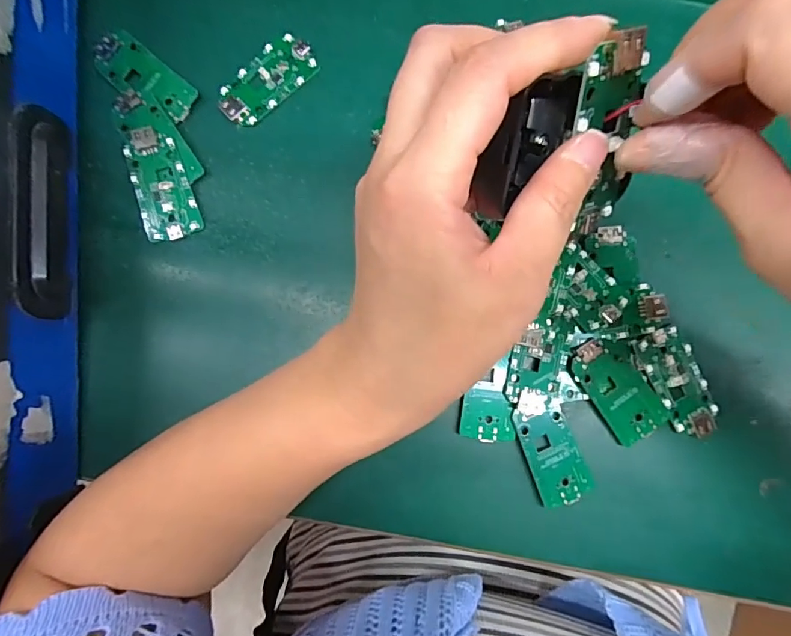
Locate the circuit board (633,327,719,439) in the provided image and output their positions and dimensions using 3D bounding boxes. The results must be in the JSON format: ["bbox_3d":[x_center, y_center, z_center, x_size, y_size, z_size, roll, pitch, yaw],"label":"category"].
[{"bbox_3d":[0.164,0.037,0.273,0.032,0.005,0.064,-29,87,-2],"label":"circuit board"}]

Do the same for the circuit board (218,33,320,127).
[{"bbox_3d":[-0.077,-0.143,0.286,0.063,0.004,0.030,-41,87,-3],"label":"circuit board"}]

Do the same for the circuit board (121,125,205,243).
[{"bbox_3d":[-0.137,-0.078,0.276,0.031,0.009,0.064,-18,86,-1],"label":"circuit board"}]

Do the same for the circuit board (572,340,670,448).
[{"bbox_3d":[0.128,0.040,0.270,0.033,0.007,0.061,-32,87,-2],"label":"circuit board"}]

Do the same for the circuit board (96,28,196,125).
[{"bbox_3d":[-0.148,-0.142,0.281,0.063,0.007,0.029,39,87,2],"label":"circuit board"}]

